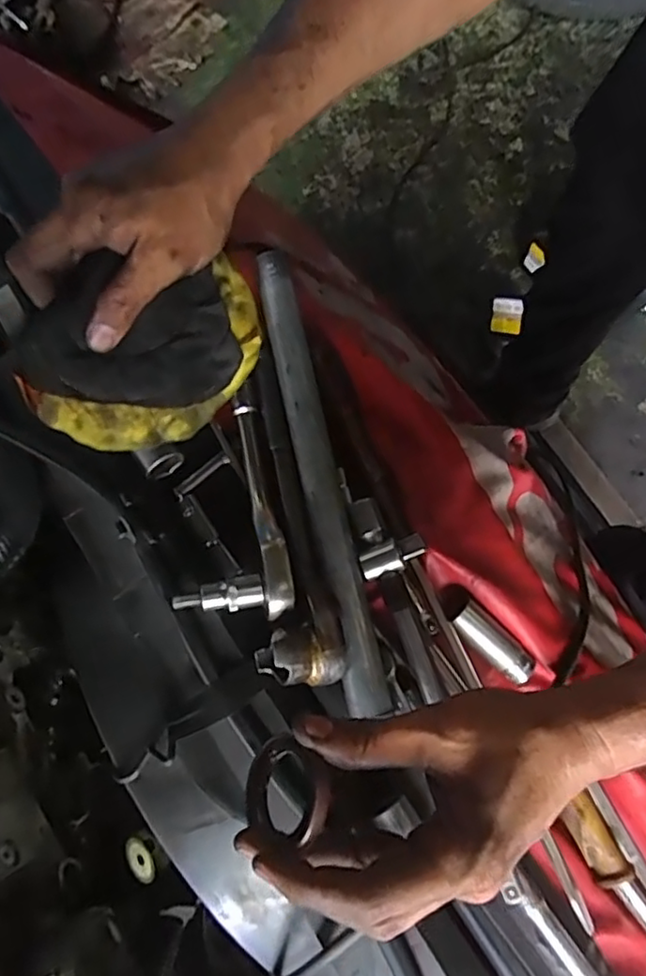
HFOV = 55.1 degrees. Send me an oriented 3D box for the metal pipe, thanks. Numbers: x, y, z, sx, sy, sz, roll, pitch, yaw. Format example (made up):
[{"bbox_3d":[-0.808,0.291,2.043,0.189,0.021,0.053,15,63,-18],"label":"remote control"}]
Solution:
[{"bbox_3d":[-0.004,-0.018,0.417,0.025,0.026,0.323,-12,79,-1],"label":"metal pipe"}]

